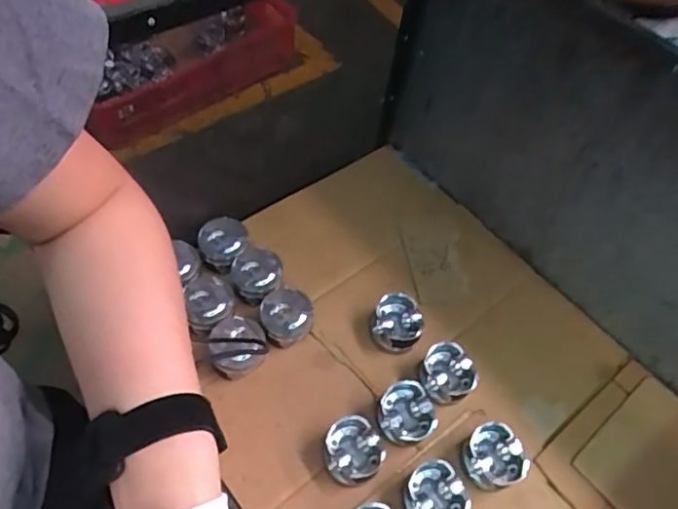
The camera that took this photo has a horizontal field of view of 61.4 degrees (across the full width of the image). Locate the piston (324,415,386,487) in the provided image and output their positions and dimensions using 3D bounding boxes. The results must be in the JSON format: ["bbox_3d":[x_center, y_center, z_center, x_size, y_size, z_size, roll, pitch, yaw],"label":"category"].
[{"bbox_3d":[0.023,0.282,0.824,0.081,0.062,0.080,3,54,-4],"label":"piston"}]

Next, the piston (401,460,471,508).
[{"bbox_3d":[0.132,0.340,0.795,0.078,0.053,0.083,3,54,-4],"label":"piston"}]

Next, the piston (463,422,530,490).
[{"bbox_3d":[0.225,0.299,0.833,0.089,0.054,0.082,3,54,-4],"label":"piston"}]

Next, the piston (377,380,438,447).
[{"bbox_3d":[0.103,0.239,0.860,0.088,0.058,0.086,16,54,5],"label":"piston"}]

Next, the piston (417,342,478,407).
[{"bbox_3d":[0.169,0.192,0.906,0.081,0.075,0.081,3,54,-4],"label":"piston"}]

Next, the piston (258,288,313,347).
[{"bbox_3d":[-0.088,0.109,0.933,0.076,0.077,0.077,3,54,-4],"label":"piston"}]

